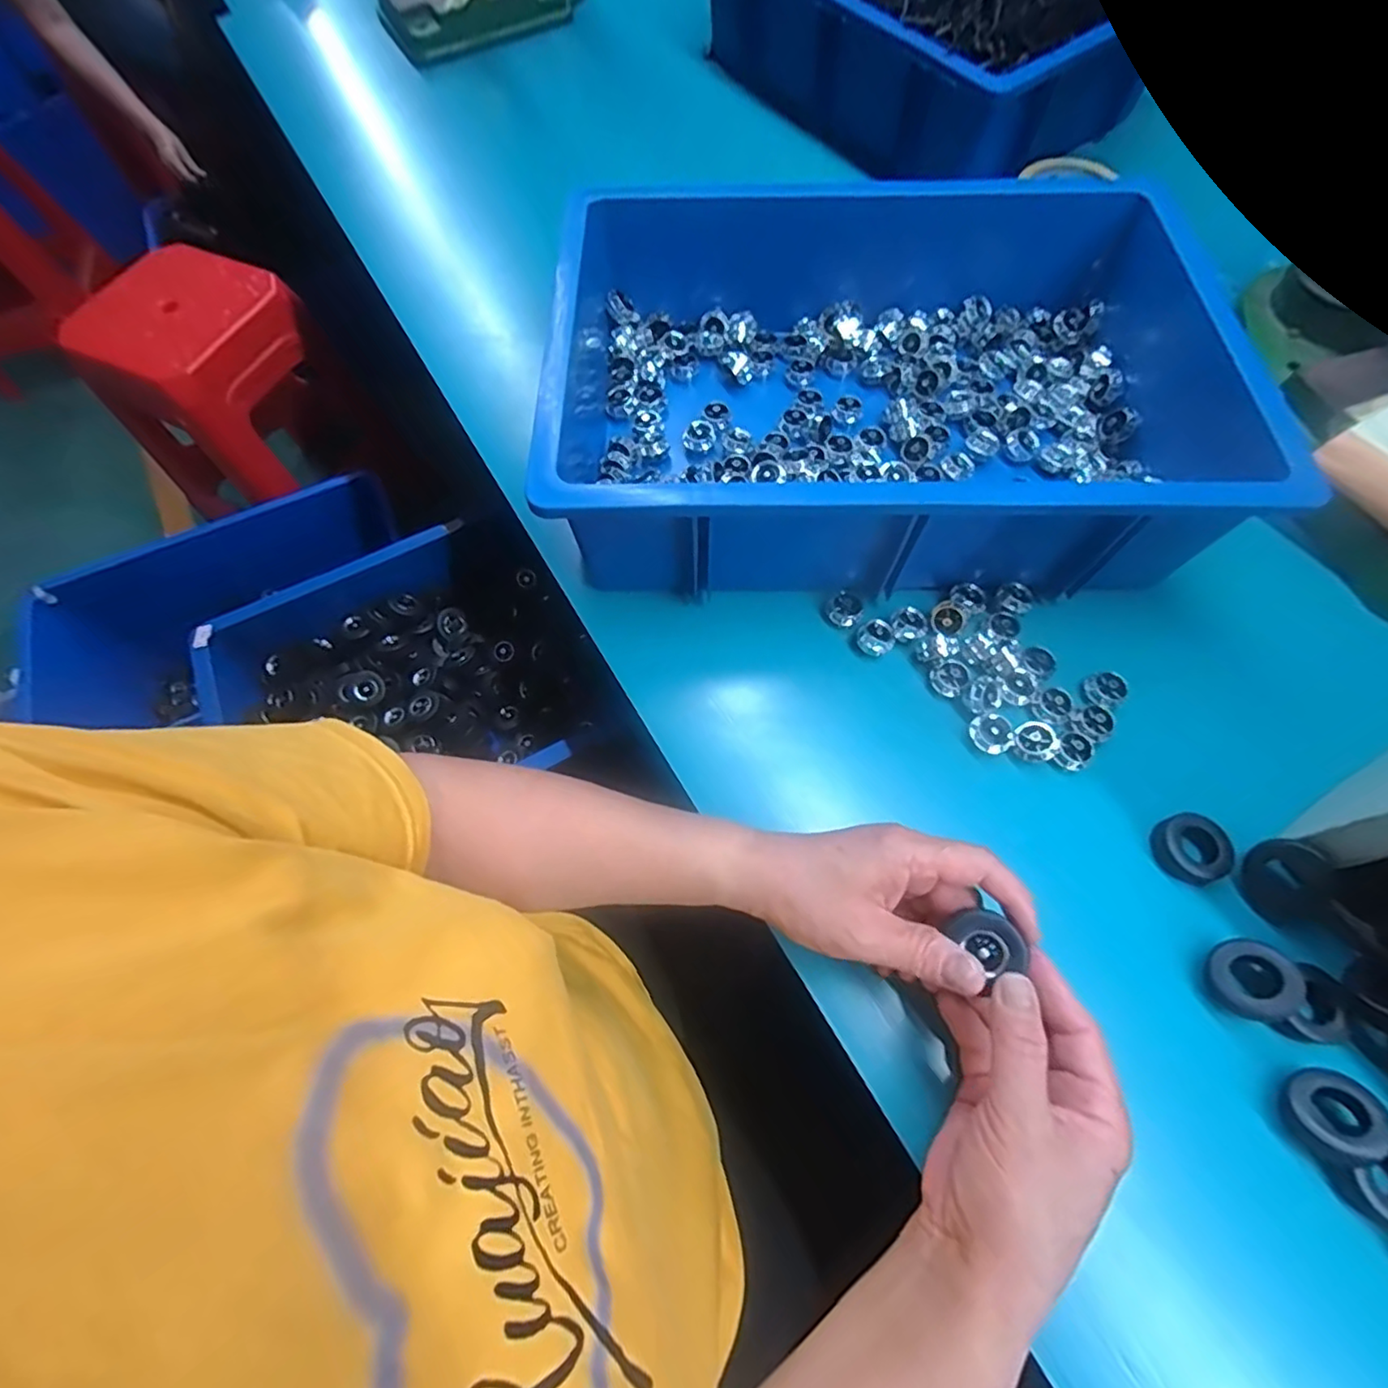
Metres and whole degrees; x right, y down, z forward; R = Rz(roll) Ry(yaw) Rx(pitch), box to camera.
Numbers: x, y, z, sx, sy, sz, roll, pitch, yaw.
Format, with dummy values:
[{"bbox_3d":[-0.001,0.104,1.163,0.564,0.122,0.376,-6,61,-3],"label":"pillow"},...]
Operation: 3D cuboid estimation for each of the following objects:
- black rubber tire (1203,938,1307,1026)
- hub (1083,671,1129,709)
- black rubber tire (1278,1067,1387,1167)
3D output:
[{"bbox_3d":[0.291,0.149,0.323,0.040,0.010,0.037,-47,45,-4],"label":"black rubber tire"},{"bbox_3d":[0.265,-0.003,0.399,0.022,0.009,0.022,-1,67,2],"label":"hub"},{"bbox_3d":[0.306,0.201,0.295,0.037,0.015,0.037,-1,57,34],"label":"black rubber tire"}]

